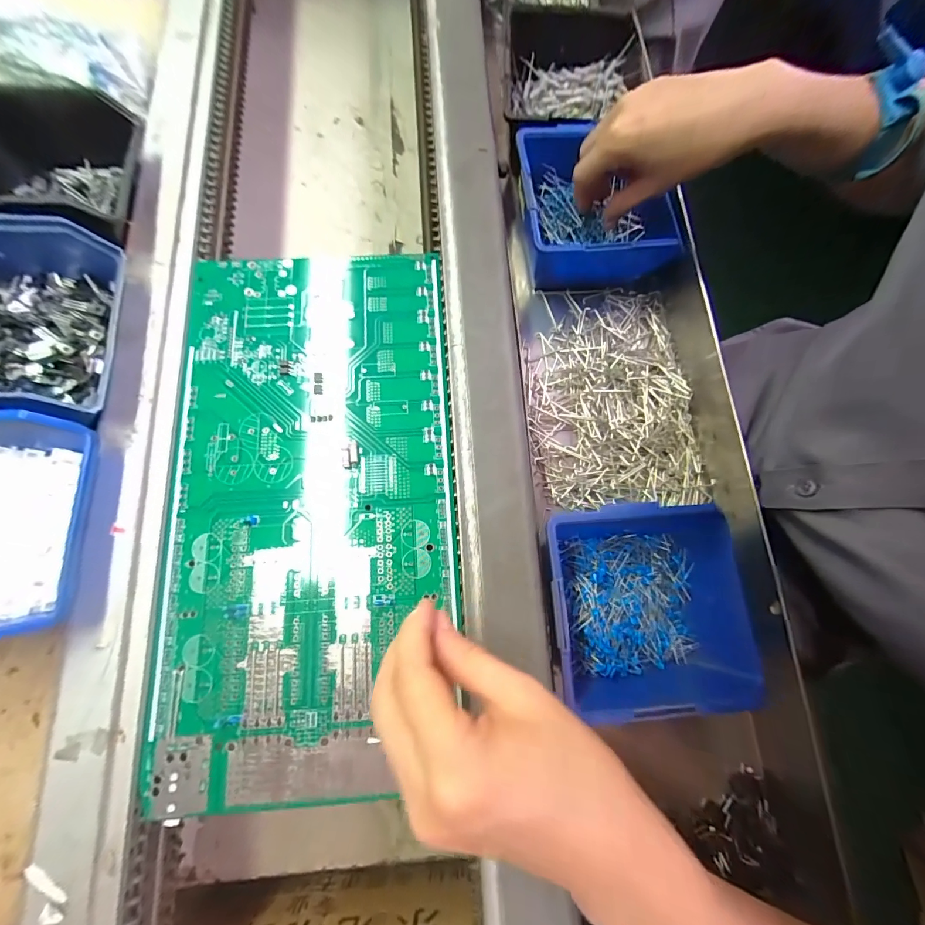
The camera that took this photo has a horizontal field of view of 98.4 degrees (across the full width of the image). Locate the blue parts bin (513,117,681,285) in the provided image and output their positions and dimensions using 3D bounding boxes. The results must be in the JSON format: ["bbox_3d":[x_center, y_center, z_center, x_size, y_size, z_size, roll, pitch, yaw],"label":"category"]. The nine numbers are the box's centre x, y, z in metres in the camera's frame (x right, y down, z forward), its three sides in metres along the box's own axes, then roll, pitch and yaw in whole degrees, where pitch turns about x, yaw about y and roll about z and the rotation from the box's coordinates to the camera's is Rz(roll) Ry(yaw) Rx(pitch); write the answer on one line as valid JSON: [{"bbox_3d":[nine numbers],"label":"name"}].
[{"bbox_3d":[0.116,-0.217,0.344,0.129,0.065,0.120,-5,76,0],"label":"blue parts bin"}]

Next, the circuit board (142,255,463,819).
[{"bbox_3d":[-0.099,0.017,0.269,0.183,0.012,0.354,-4,76,1],"label":"circuit board"}]

